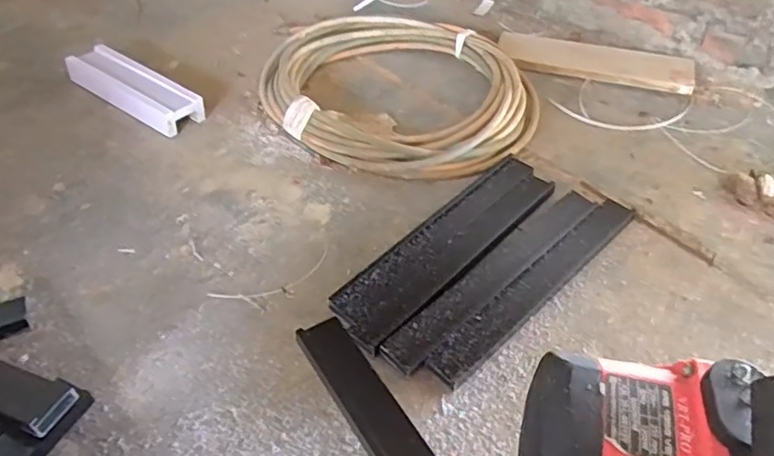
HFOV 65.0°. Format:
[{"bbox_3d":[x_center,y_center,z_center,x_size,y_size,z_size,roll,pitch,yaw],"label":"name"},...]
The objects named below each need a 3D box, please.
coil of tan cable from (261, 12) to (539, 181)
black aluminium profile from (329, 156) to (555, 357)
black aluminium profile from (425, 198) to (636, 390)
[{"bbox_3d":[0.037,-0.265,1.067,0.461,0.054,0.461,0,47,0],"label":"coil of tan cable"},{"bbox_3d":[0.087,0.018,0.819,0.095,0.019,0.395,35,56,27],"label":"black aluminium profile"},{"bbox_3d":[0.195,0.070,0.777,0.382,0.017,0.048,-35,57,-28],"label":"black aluminium profile"}]

